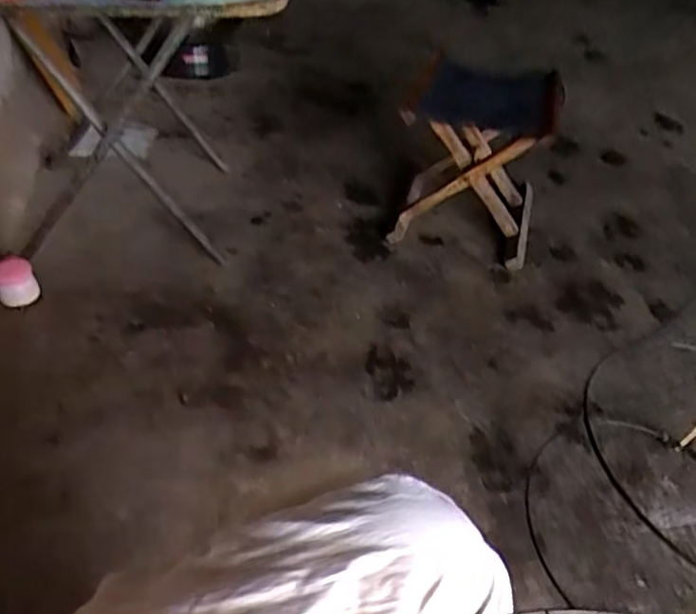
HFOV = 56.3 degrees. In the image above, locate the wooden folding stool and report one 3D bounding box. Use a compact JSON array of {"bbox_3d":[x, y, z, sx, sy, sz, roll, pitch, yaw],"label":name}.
[{"bbox_3d":[0.257,-0.298,1.287,0.264,0.274,0.339,13,42,10],"label":"wooden folding stool"}]

